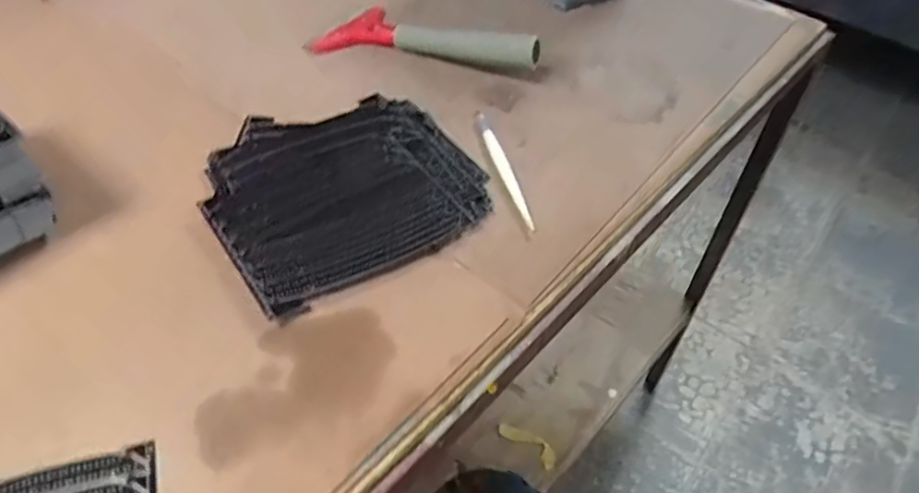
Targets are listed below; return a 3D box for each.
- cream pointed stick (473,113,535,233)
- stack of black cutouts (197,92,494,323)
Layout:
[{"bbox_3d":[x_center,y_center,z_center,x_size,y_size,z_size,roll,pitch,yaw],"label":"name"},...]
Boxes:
[{"bbox_3d":[0.035,-0.063,0.520,0.010,0.015,0.151,-10,49,-12],"label":"cream pointed stick"},{"bbox_3d":[-0.089,-0.049,0.492,0.194,0.016,0.183,-26,54,-24],"label":"stack of black cutouts"}]

